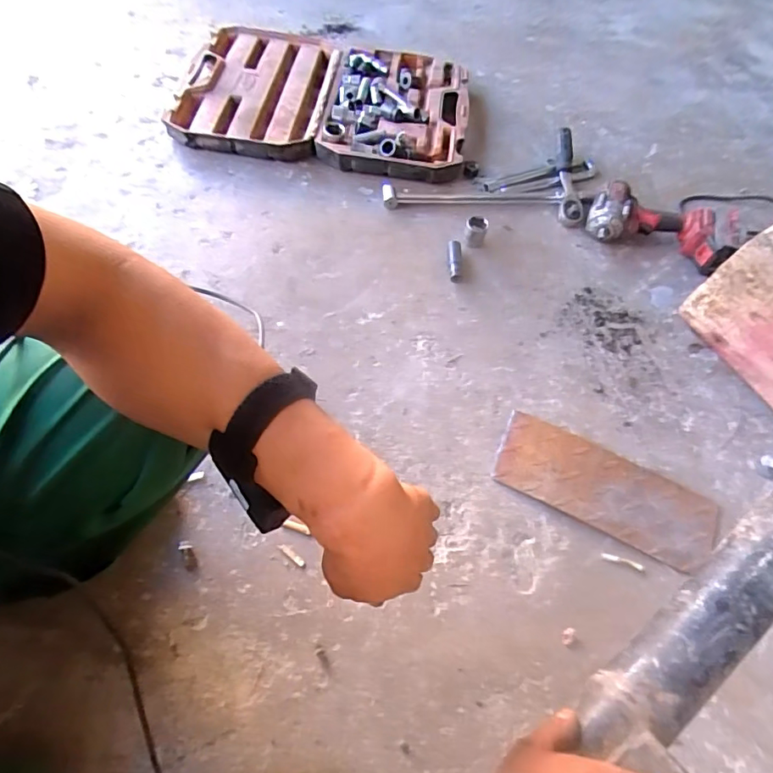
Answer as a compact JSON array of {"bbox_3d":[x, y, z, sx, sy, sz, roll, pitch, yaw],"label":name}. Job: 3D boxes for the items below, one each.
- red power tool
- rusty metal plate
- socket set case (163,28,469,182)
[{"bbox_3d":[0.496,-0.290,0.931,0.239,0.074,0.105,22,60,9],"label":"red power tool"},{"bbox_3d":[0.304,0.143,0.702,0.299,0.009,0.119,26,61,11],"label":"rusty metal plate"},{"bbox_3d":[-0.120,-0.593,1.040,0.569,0.087,0.376,6,59,0],"label":"socket set case"}]

